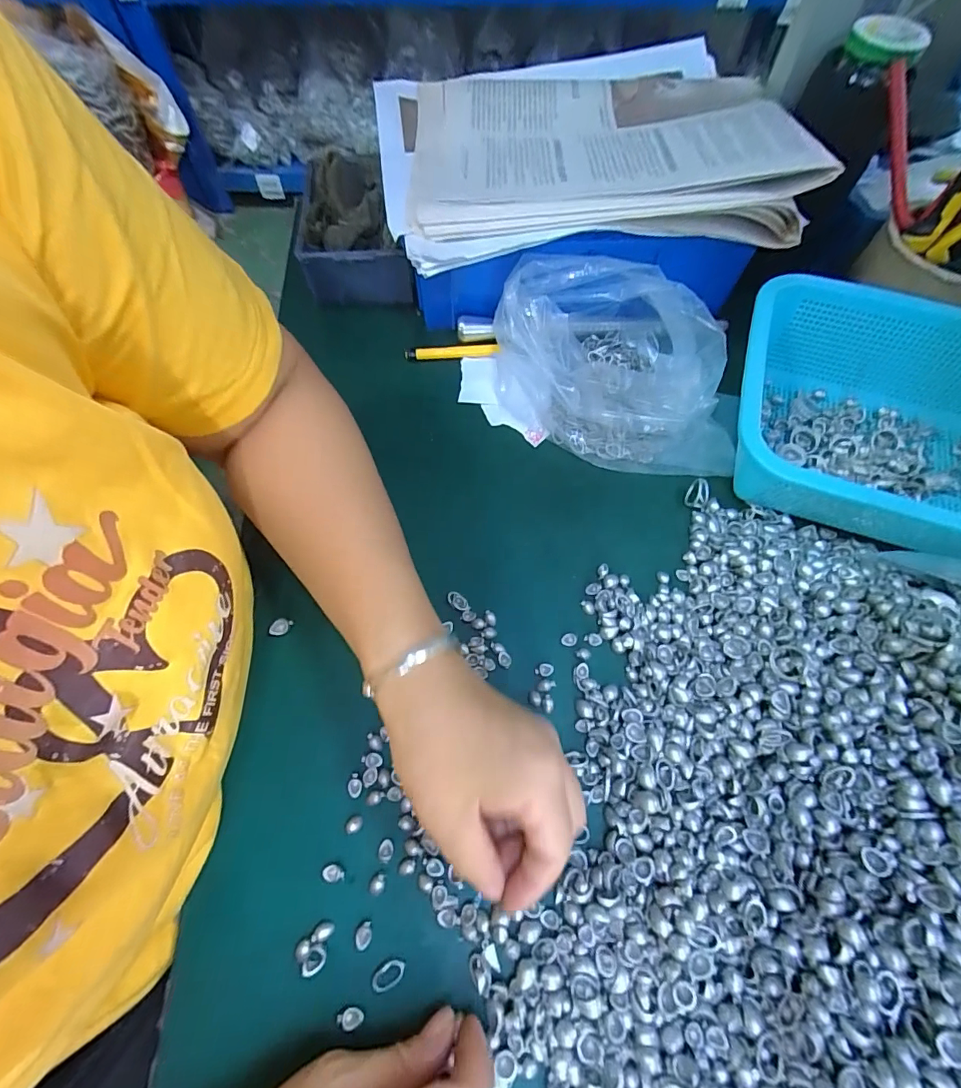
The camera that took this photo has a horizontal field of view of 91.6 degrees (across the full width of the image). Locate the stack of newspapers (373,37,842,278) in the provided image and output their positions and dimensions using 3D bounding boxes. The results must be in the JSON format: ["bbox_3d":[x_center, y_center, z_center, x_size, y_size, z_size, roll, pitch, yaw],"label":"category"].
[{"bbox_3d":[0.072,-0.316,0.368,0.299,0.052,0.243,-5,64,-3],"label":"stack of newspapers"}]

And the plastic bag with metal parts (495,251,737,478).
[{"bbox_3d":[0.101,-0.130,0.352,0.161,0.075,0.159,-13,64,-5],"label":"plastic bag with metal parts"}]

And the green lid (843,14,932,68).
[{"bbox_3d":[0.268,-0.331,0.307,0.044,0.014,0.045,0,64,1],"label":"green lid"}]

